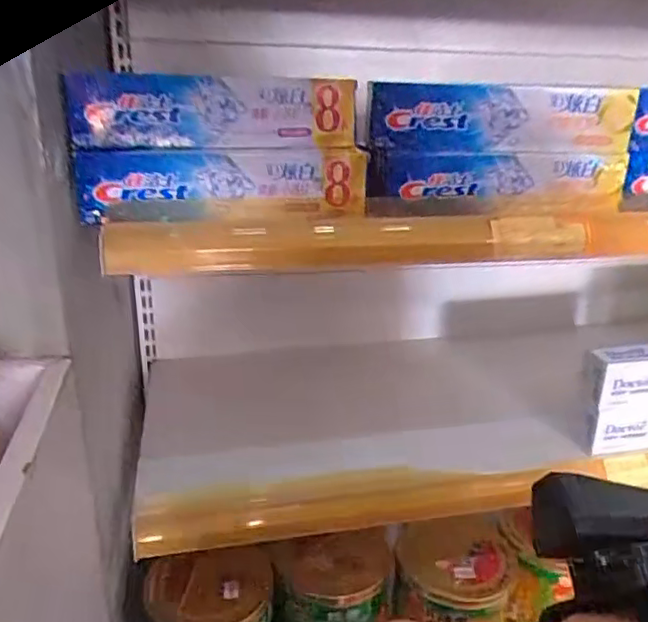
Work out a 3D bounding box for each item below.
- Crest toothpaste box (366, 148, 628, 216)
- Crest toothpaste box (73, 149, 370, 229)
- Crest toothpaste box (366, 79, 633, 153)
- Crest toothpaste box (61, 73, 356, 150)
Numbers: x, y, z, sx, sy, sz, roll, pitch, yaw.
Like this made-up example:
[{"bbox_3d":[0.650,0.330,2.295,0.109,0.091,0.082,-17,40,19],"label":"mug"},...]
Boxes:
[{"bbox_3d":[0.156,-0.116,0.551,0.242,0.051,0.036,-4,21,-15],"label":"Crest toothpaste box"},{"bbox_3d":[-0.077,-0.102,0.492,0.224,0.051,0.036,-6,21,-20],"label":"Crest toothpaste box"},{"bbox_3d":[0.157,-0.172,0.546,0.234,0.053,0.031,-1,20,-6],"label":"Crest toothpaste box"},{"bbox_3d":[-0.079,-0.158,0.489,0.228,0.052,0.036,-8,22,-24],"label":"Crest toothpaste box"}]

